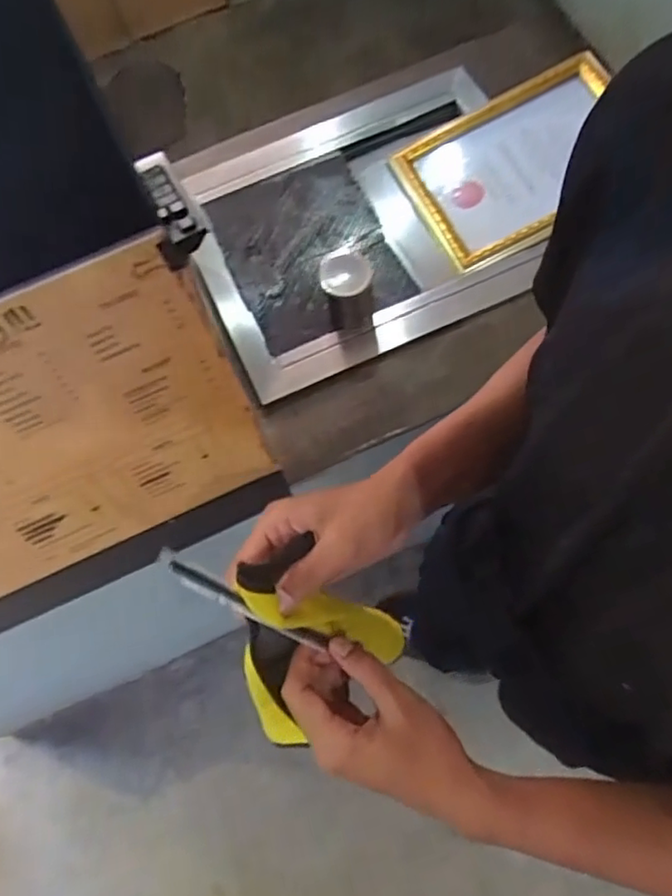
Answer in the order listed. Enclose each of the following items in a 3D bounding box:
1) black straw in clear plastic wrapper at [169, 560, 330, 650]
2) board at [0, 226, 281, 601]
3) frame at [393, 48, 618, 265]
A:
[{"bbox_3d":[-0.049,0.105,0.389,0.014,0.135,0.011,1,59,49],"label":"black straw in clear plastic wrapper"},{"bbox_3d":[-0.284,0.015,0.552,0.410,0.298,0.007,-25,49,-4],"label":"board"},{"bbox_3d":[0.283,-0.429,0.911,0.337,0.024,0.258,-25,66,7],"label":"frame"}]

